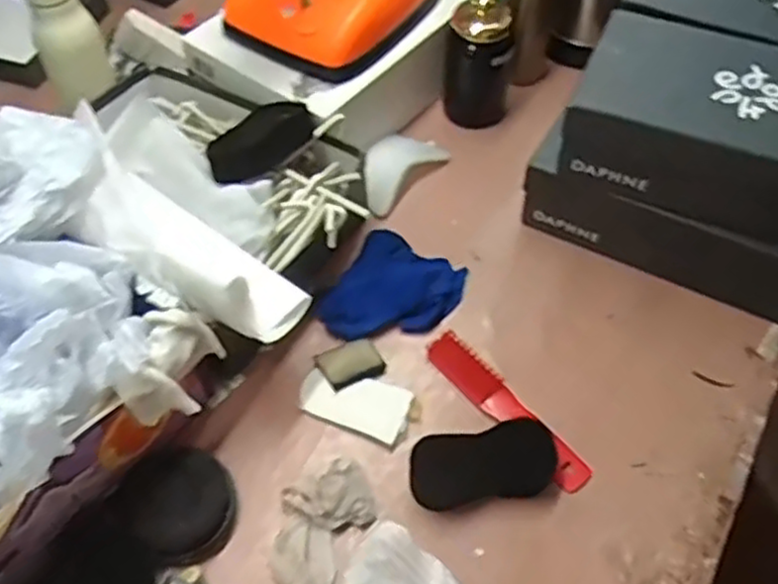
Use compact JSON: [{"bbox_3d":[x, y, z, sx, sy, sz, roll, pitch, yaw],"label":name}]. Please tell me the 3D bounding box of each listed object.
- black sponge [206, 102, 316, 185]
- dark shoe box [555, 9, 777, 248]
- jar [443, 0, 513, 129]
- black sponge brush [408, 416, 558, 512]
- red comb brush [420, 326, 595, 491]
[{"bbox_3d":[-0.121,-0.154,0.724,0.119,0.042,0.036,-34,61,-20],"label":"black sponge"},{"bbox_3d":[0.329,-0.153,0.697,0.293,0.092,0.163,22,59,15],"label":"dark shoe box"},{"bbox_3d":[0.109,-0.282,0.887,0.078,0.161,0.082,9,56,7],"label":"jar"},{"bbox_3d":[0.082,0.150,0.650,0.126,0.034,0.058,-8,56,-4],"label":"black sponge brush"},{"bbox_3d":[0.111,0.108,0.697,0.039,0.015,0.189,-36,62,-21],"label":"red comb brush"}]

